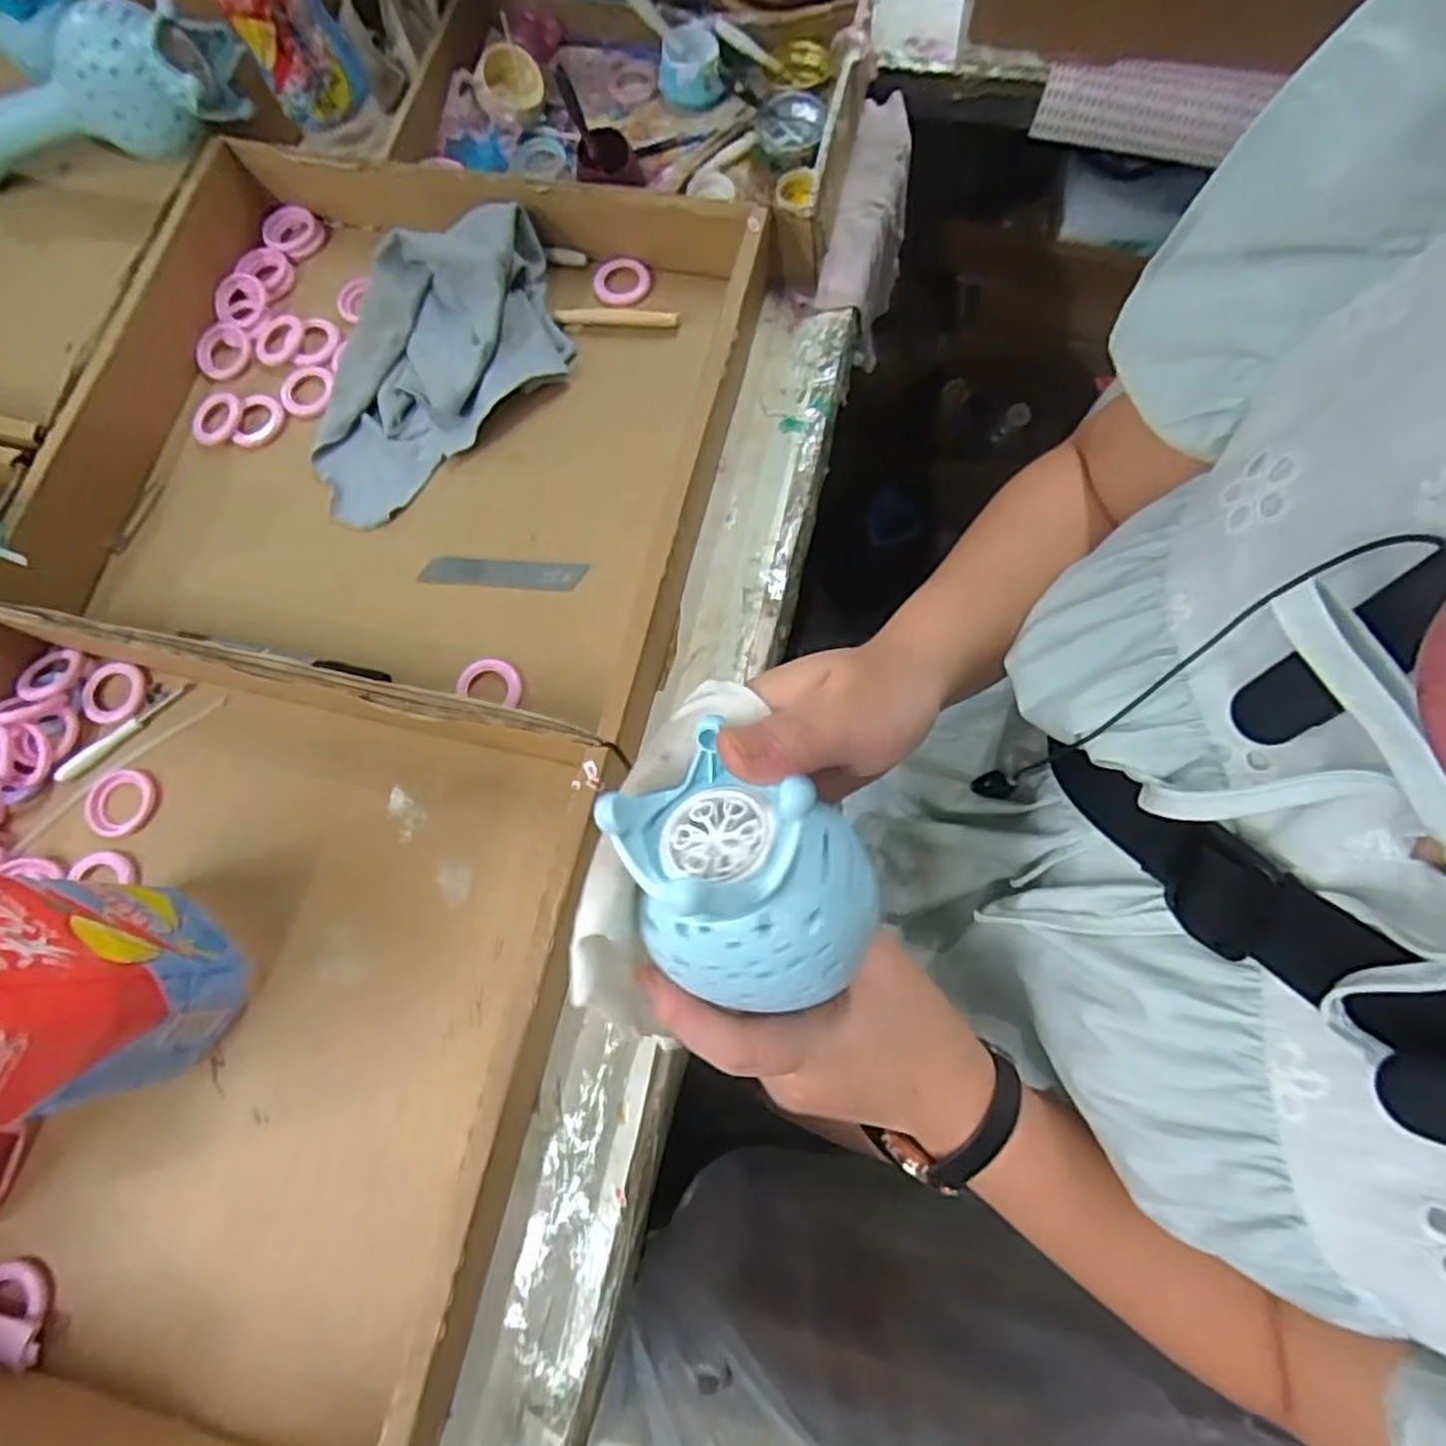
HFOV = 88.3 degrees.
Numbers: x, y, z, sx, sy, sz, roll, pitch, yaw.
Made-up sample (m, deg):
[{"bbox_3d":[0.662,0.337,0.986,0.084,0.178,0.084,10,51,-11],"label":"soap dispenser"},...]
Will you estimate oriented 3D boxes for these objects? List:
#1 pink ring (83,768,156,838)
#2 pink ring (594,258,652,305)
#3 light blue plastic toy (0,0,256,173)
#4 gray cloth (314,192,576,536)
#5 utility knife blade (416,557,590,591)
[{"bbox_3d":[-0.337,0.044,0.417,0.036,0.004,0.037,-1,75,2],"label":"pink ring"},{"bbox_3d":[-0.066,-0.294,0.498,0.041,0.009,0.035,41,80,12],"label":"pink ring"},{"bbox_3d":[-0.441,-0.425,0.500,0.245,0.075,0.072,2,58,13],"label":"light blue plastic toy"},{"bbox_3d":[-0.179,-0.226,0.458,0.203,0.058,0.107,-42,77,-9],"label":"gray cloth"},{"bbox_3d":[-0.131,-0.089,0.443,0.098,0.004,0.017,4,86,4],"label":"utility knife blade"}]

